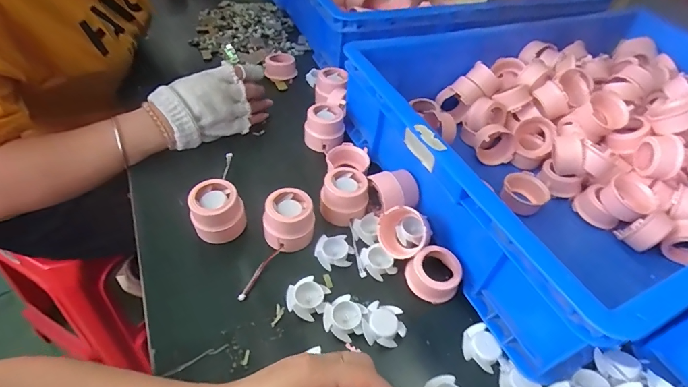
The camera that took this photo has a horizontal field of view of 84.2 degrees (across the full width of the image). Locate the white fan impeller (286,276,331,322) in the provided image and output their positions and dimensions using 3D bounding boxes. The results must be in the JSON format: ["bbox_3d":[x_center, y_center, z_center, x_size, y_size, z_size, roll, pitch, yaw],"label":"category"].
[{"bbox_3d":[-0.035,0.100,0.368,0.039,0.009,0.036,23,49,14],"label":"white fan impeller"}]

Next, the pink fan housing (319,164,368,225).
[{"bbox_3d":[0.000,0.000,0.446,0.052,0.043,0.053,2,47,-4],"label":"pink fan housing"}]

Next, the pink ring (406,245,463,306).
[{"bbox_3d":[0.093,0.084,0.393,0.049,0.034,0.047,3,47,-3],"label":"pink ring"}]

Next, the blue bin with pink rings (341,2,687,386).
[{"bbox_3d":[0.336,-0.095,0.522,0.595,0.125,0.456,-16,51,-20],"label":"blue bin with pink rings"}]

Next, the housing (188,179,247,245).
[{"bbox_3d":[-0.137,0.020,0.411,0.053,0.051,0.049,3,47,-3],"label":"housing"}]

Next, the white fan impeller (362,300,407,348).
[{"bbox_3d":[0.037,0.124,0.358,0.039,0.013,0.037,3,47,-3],"label":"white fan impeller"}]

